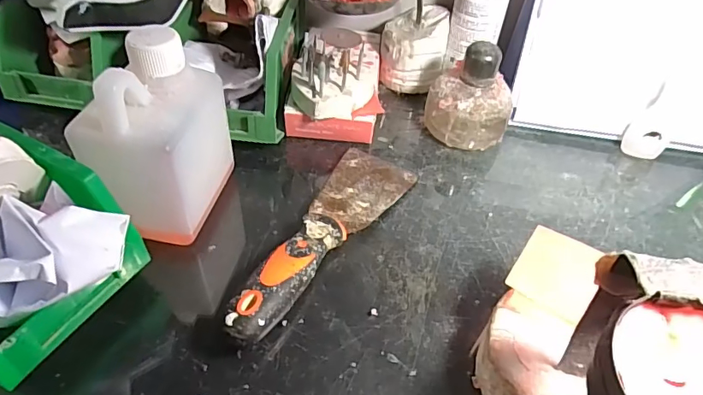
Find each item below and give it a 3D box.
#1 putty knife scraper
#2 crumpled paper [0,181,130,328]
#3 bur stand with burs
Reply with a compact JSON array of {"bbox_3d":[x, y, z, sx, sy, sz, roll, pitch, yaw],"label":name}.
[{"bbox_3d":[-0.014,0.025,0.351,0.060,0.029,0.200,20,48,15],"label":"putty knife scraper"},{"bbox_3d":[-0.165,0.030,0.266,0.081,0.039,0.059,-11,47,-15],"label":"crumpled paper"},{"bbox_3d":[-0.014,-0.105,0.415,0.071,0.050,0.065,5,46,1],"label":"bur stand with burs"}]

